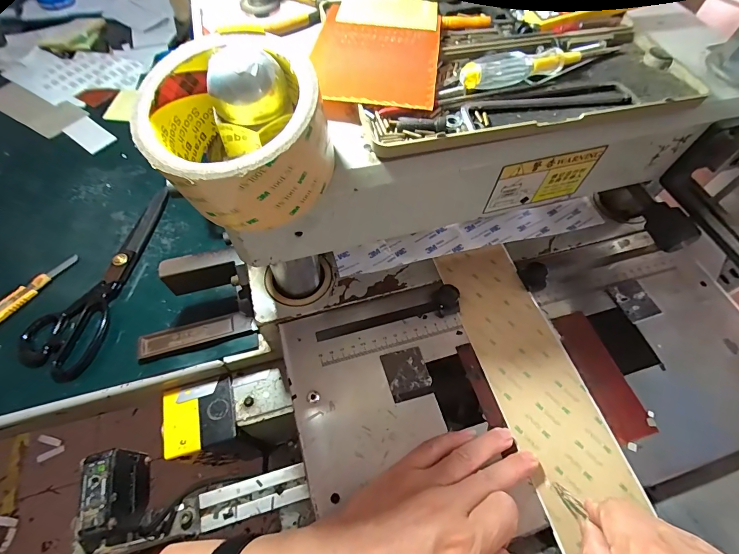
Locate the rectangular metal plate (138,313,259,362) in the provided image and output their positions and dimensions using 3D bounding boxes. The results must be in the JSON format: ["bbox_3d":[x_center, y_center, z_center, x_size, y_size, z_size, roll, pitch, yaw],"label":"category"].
[{"bbox_3d":[-0.185,0.063,0.394,0.118,0.013,0.024,-14,61,-10],"label":"rectangular metal plate"}]

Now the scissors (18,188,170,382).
[{"bbox_3d":[-0.322,-0.008,0.430,0.083,0.025,0.247,7,60,2],"label":"scissors"}]

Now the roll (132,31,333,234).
[{"bbox_3d":[-0.067,-0.075,0.198,0.089,0.064,0.086,1,60,-2],"label":"roll"}]

